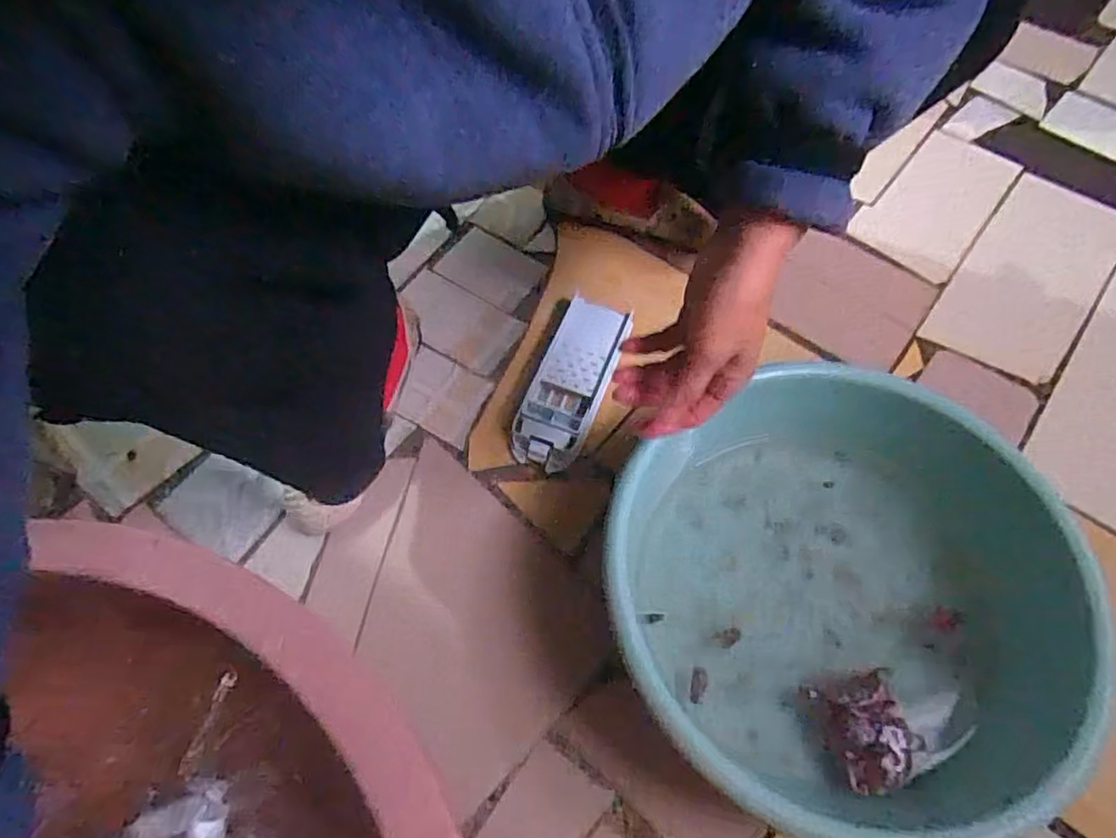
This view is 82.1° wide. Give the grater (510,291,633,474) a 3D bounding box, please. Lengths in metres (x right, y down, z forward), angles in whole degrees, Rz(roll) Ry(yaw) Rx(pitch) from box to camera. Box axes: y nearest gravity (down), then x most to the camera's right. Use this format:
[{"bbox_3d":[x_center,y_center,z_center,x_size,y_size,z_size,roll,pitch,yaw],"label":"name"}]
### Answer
[{"bbox_3d":[0.013,-0.037,0.637,0.070,0.027,0.187,17,63,13],"label":"grater"}]

